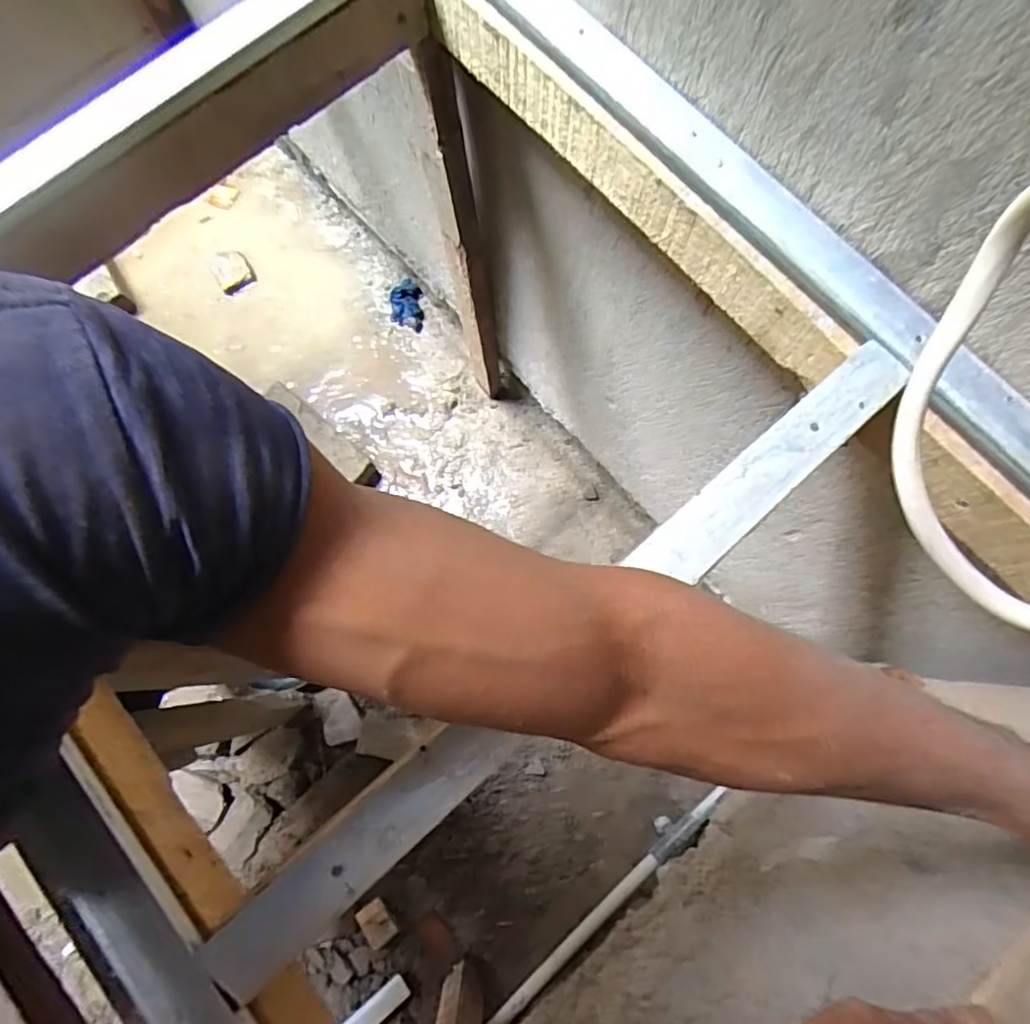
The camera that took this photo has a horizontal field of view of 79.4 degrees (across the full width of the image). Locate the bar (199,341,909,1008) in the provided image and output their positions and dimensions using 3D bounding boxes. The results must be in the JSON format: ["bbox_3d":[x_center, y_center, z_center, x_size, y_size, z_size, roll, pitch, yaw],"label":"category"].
[{"bbox_3d":[0.042,0.071,0.351,0.507,0.009,0.038,-40,79,-8],"label":"bar"}]

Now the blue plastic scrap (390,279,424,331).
[{"bbox_3d":[-0.253,-0.478,1.443,0.078,0.032,0.121,-5,77,0],"label":"blue plastic scrap"}]

